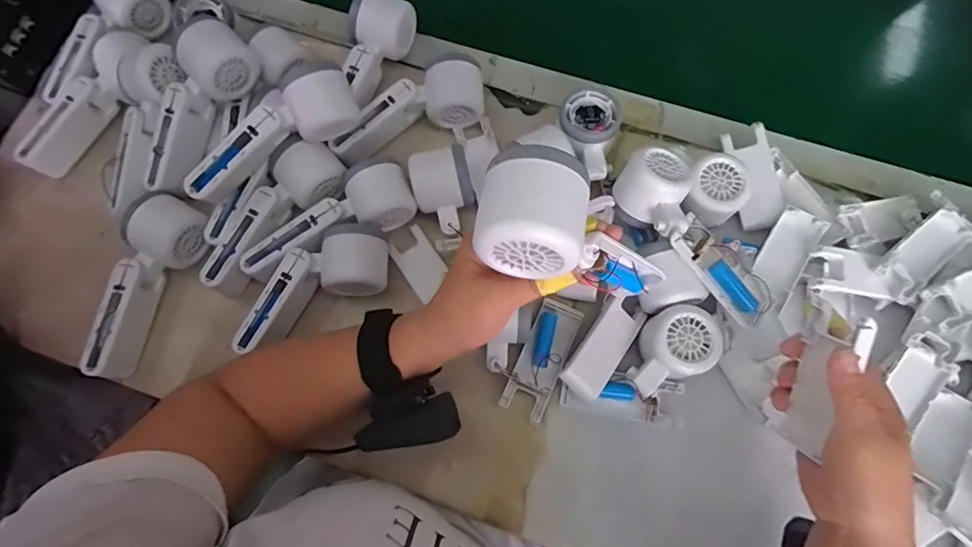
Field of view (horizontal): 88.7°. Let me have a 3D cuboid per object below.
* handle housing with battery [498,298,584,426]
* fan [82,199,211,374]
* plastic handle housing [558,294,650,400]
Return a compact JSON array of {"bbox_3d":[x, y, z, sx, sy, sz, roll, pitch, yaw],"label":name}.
[{"bbox_3d":[0.053,0.076,0.453,0.039,0.017,0.109,24,75,7],"label":"handle housing with battery"},{"bbox_3d":[-0.319,0.009,0.461,0.063,0.053,0.168,23,75,7],"label":"fan"},{"bbox_3d":[0.105,0.066,0.443,0.037,0.021,0.094,34,77,10],"label":"plastic handle housing"}]

